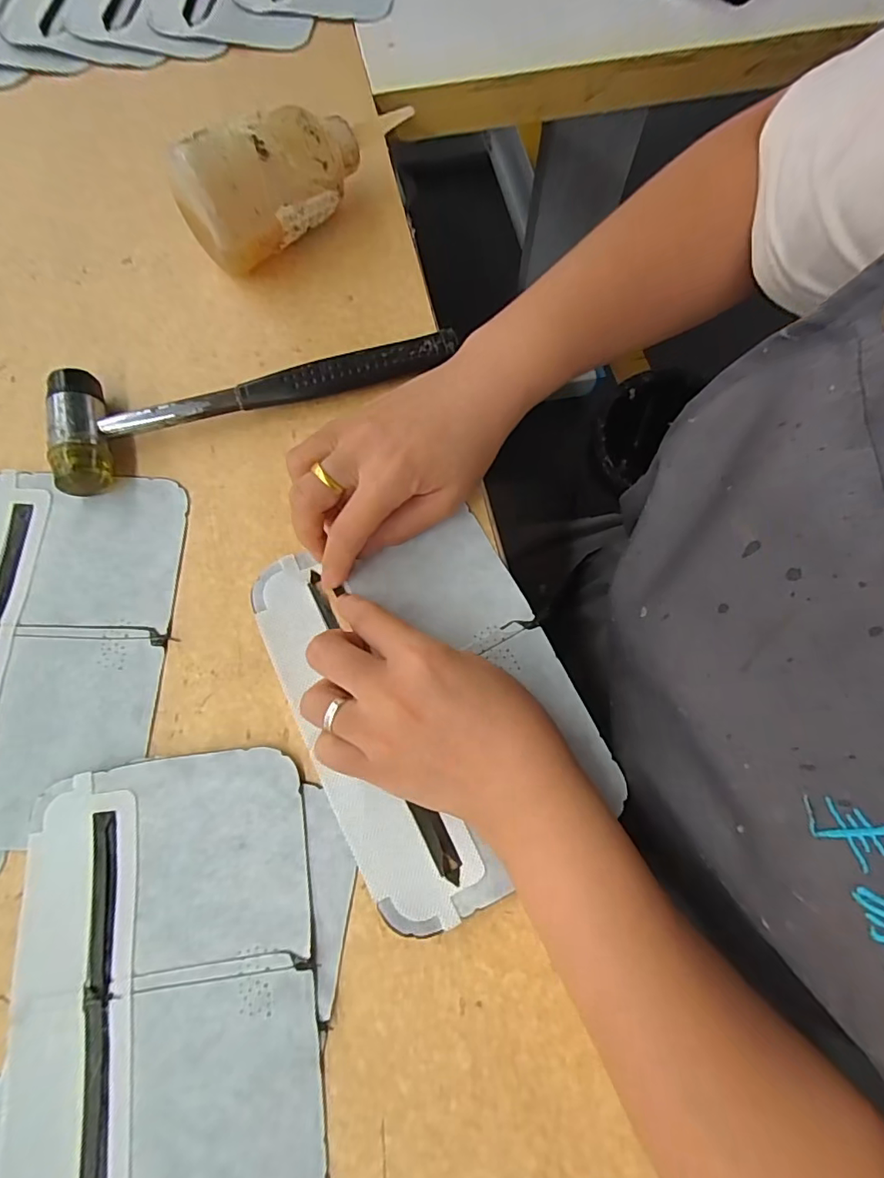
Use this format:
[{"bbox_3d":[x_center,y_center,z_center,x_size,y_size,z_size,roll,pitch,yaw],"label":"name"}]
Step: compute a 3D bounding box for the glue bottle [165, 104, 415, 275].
[{"bbox_3d":[-0.087,-0.271,0.337,0.165,0.066,0.054,-41,78,-13],"label":"glue bottle"}]

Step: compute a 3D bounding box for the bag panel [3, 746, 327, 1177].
[{"bbox_3d":[-0.120,0.178,0.228,0.125,0.004,0.197,-8,73,-3],"label":"bag panel"}]

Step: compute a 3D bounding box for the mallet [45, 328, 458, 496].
[{"bbox_3d":[-0.112,-0.124,0.312,0.229,0.027,0.064,-22,74,-8],"label":"mallet"}]

